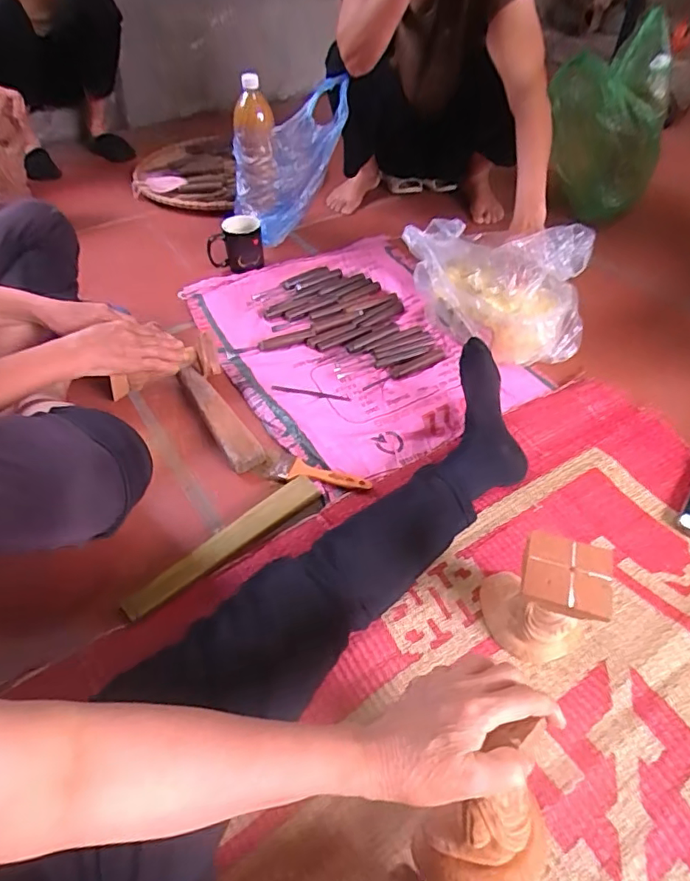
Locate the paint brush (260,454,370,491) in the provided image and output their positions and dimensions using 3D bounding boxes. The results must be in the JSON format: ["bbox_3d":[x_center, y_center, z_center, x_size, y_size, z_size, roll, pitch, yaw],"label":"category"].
[{"bbox_3d":[-0.042,0.046,0.768,0.162,0.014,0.042,10,49,10],"label":"paint brush"}]

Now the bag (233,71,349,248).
[{"bbox_3d":[-0.108,-0.582,1.133,0.237,0.290,0.137,-26,52,-21],"label":"bag"}]

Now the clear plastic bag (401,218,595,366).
[{"bbox_3d":[0.266,-0.281,0.947,0.322,0.186,0.159,23,52,21],"label":"clear plastic bag"}]

